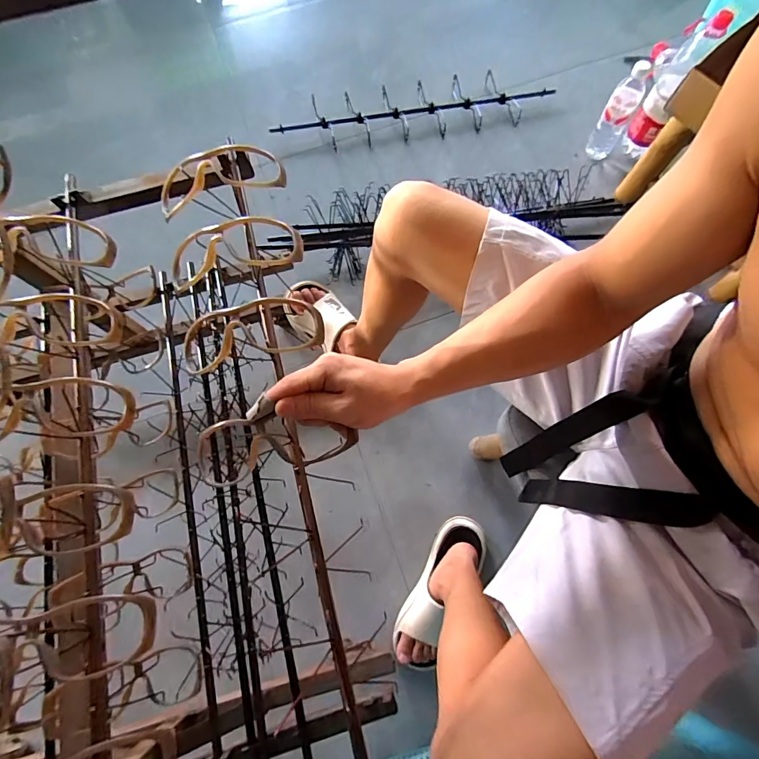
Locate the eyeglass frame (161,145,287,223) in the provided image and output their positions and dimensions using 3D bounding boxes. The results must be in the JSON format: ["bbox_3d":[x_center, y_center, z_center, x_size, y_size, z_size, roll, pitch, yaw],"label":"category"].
[{"bbox_3d":[-0.168,-0.211,0.431,0.133,0.050,0.030,-19,72,-4],"label":"eyeglass frame"}]

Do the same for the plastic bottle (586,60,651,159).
[{"bbox_3d":[0.514,-0.575,0.889,0.061,0.175,0.063,34,77,13],"label":"plastic bottle"}]

